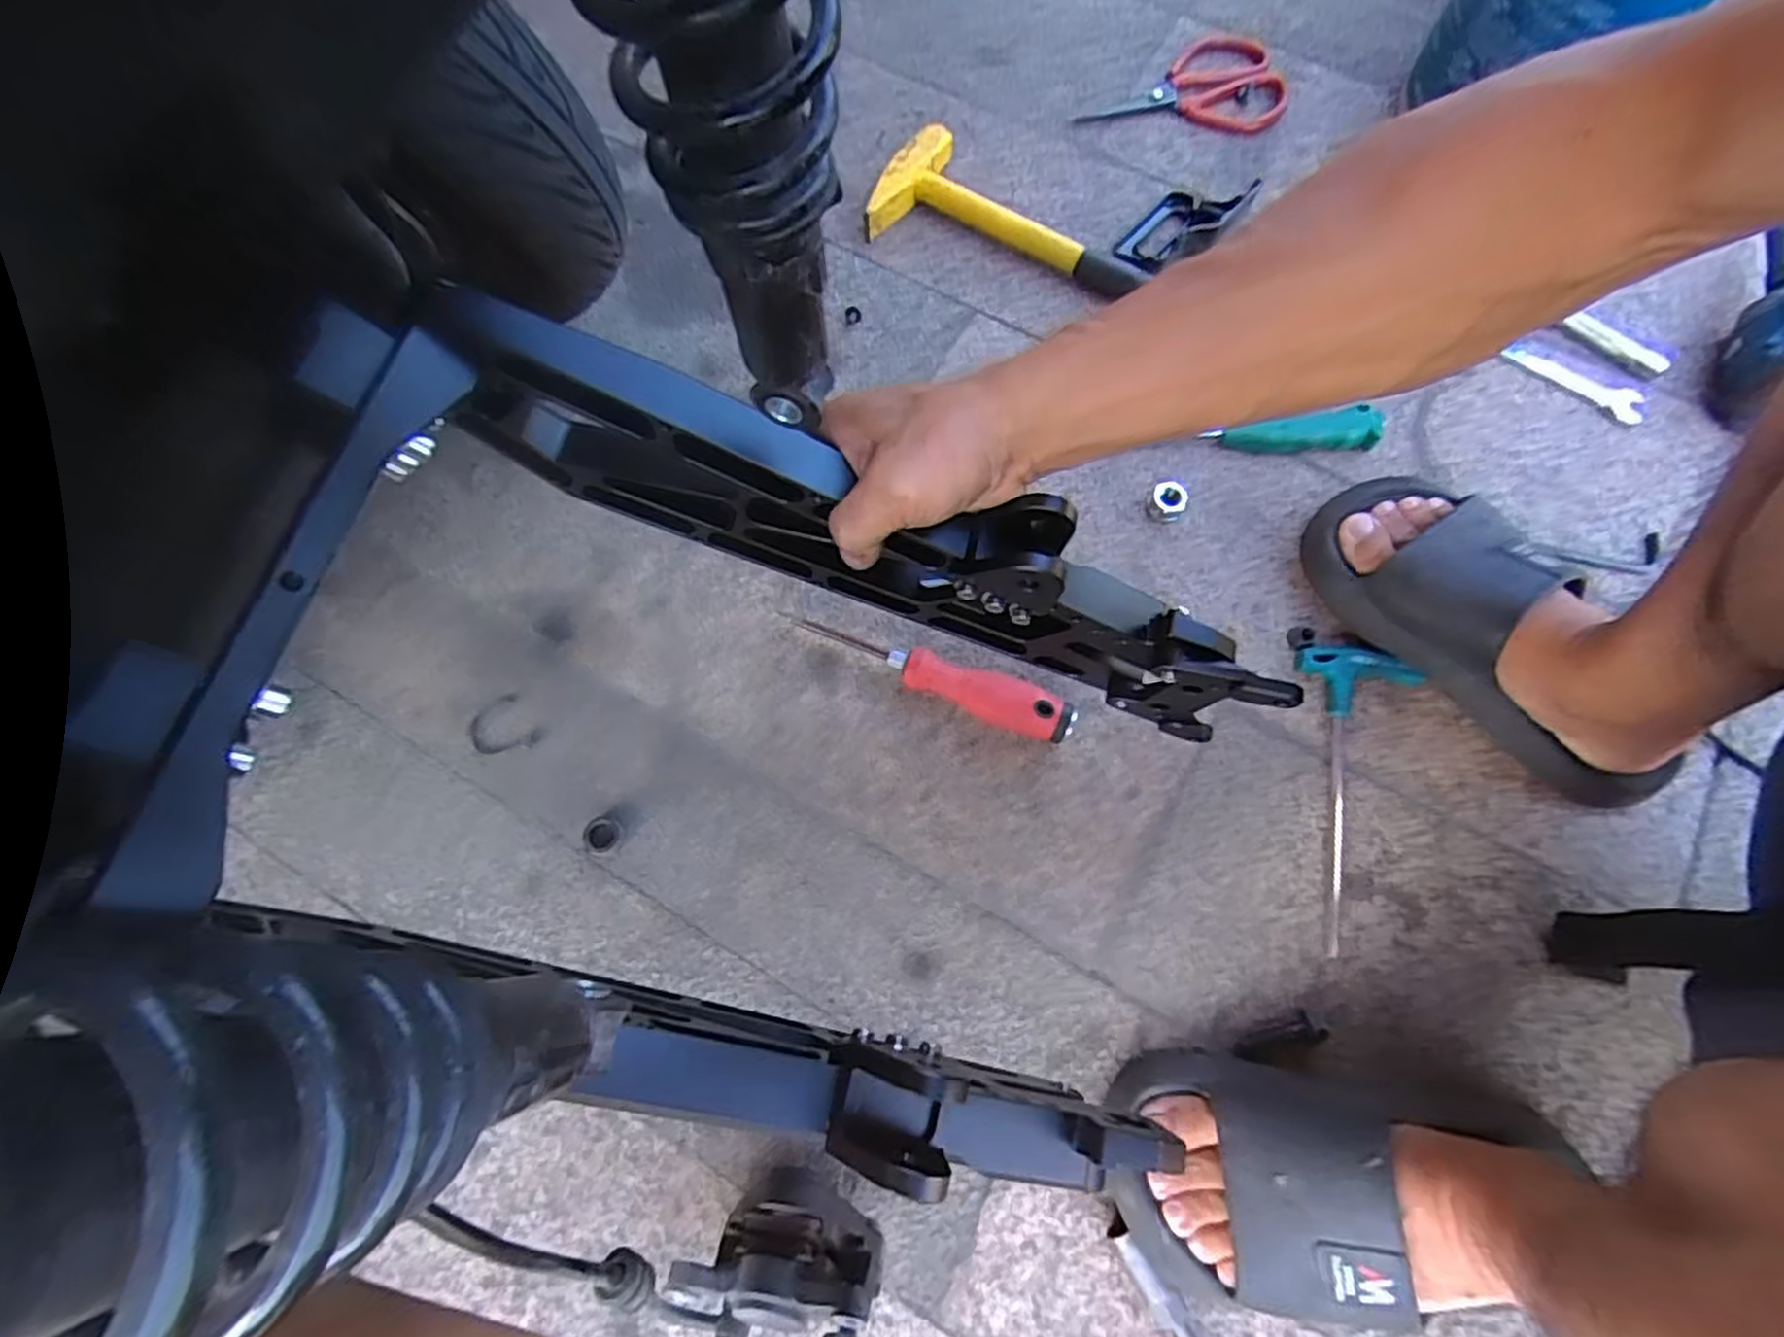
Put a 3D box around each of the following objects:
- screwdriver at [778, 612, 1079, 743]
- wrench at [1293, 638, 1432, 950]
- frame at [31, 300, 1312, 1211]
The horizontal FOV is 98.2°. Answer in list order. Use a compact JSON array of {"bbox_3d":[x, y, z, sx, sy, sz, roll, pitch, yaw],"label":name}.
[{"bbox_3d":[0.022,0.002,0.507,0.200,0.029,0.028,22,73,7],"label":"screwdriver"},{"bbox_3d":[0.306,0.079,0.493,0.072,0.020,0.192,3,72,1],"label":"wrench"},{"bbox_3d":[-0.034,0.039,0.324,0.402,0.114,0.262,20,69,-13],"label":"frame"}]

